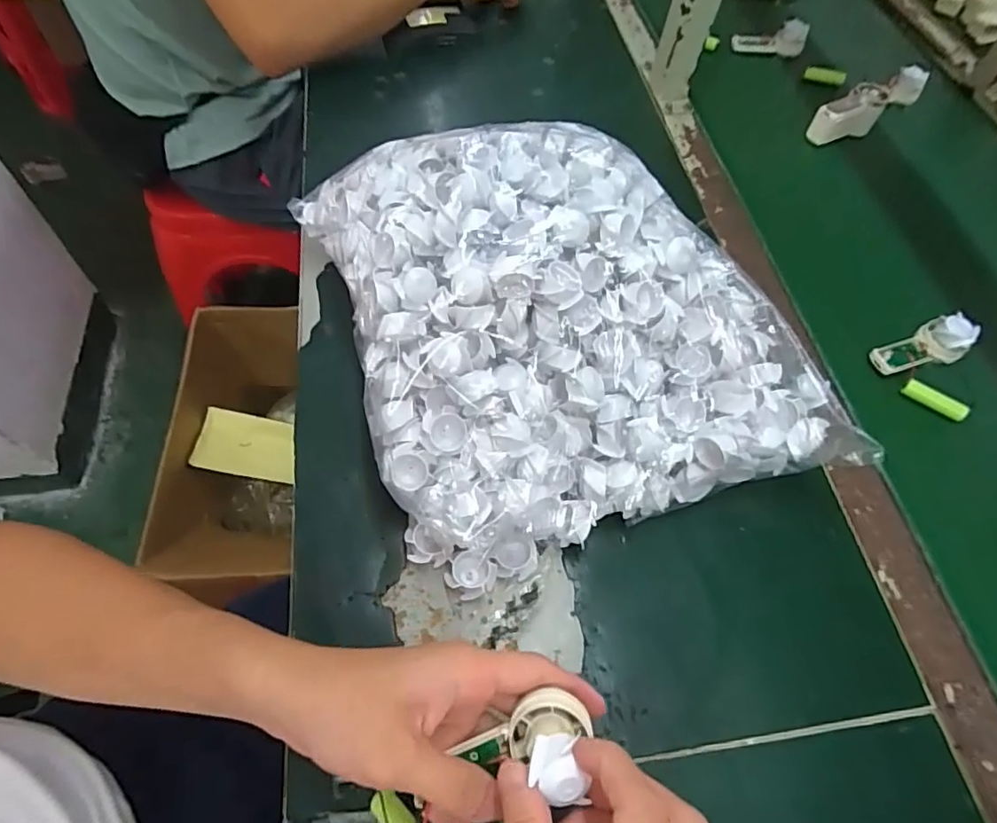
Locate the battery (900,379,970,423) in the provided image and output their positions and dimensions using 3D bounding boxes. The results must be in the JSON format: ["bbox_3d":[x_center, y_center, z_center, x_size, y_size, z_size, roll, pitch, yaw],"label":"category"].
[{"bbox_3d":[0.369,-0.009,0.487,0.051,0.014,0.011,31,65,14],"label":"battery"}]

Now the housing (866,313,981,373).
[{"bbox_3d":[0.368,-0.056,0.496,0.085,0.027,0.036,-23,65,-14],"label":"housing"}]

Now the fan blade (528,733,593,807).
[{"bbox_3d":[0.026,0.156,0.248,0.023,0.018,0.028,-7,62,-6],"label":"fan blade"}]

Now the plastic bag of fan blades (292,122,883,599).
[{"bbox_3d":[0.044,-0.073,0.424,0.312,0.129,0.335,-15,63,-10],"label":"plastic bag of fan blades"}]

